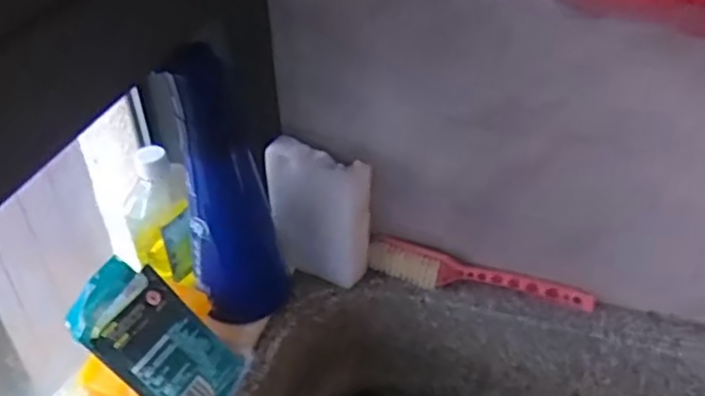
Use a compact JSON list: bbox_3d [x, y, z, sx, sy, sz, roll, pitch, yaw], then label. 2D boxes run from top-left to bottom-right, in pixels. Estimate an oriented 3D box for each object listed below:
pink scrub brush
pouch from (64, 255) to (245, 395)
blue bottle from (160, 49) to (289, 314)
[{"bbox_3d":[0.121,0.078,0.660,0.219,0.029,0.035,11,40,15],"label":"pink scrub brush"},{"bbox_3d":[-0.155,0.114,0.540,0.139,0.025,0.077,42,50,-6],"label":"pouch"},{"bbox_3d":[-0.103,-0.007,0.568,0.072,0.238,0.065,-7,38,-7],"label":"blue bottle"}]

